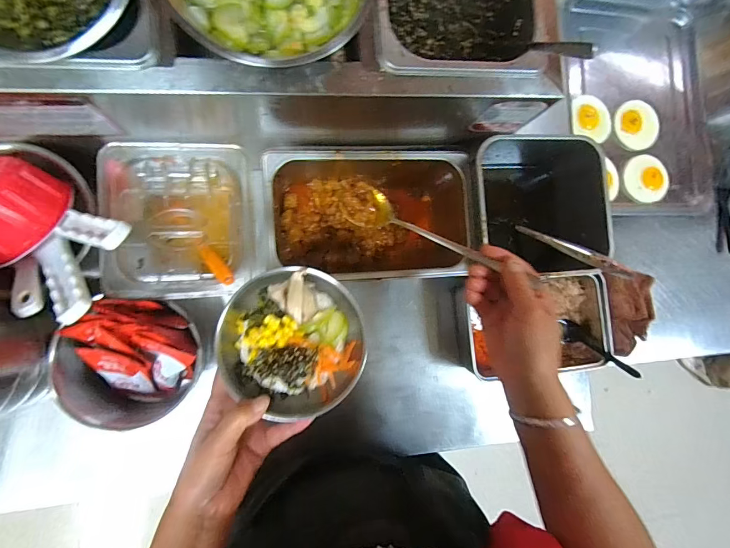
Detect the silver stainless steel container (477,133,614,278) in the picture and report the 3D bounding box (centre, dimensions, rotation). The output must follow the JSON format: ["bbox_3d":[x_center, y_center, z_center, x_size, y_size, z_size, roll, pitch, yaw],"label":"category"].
[{"bbox_3d":[0.220,-0.082,0.537,0.180,0.119,0.183,-8,87,-9],"label":"silver stainless steel container"}]

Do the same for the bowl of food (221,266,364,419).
[{"bbox_3d":[-0.069,0.069,0.375,0.131,0.049,0.143,1,85,-9],"label":"bowl of food"}]

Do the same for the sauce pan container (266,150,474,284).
[{"bbox_3d":[0.000,-0.075,0.521,0.257,0.098,0.165,2,85,-9],"label":"sauce pan container"}]

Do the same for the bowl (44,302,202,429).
[{"bbox_3d":[-0.273,0.099,0.463,0.158,0.107,0.141,-43,93,-10],"label":"bowl"}]

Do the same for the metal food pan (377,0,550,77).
[{"bbox_3d":[0.089,-0.273,0.407,0.169,0.085,0.161,-3,86,-9],"label":"metal food pan"}]

